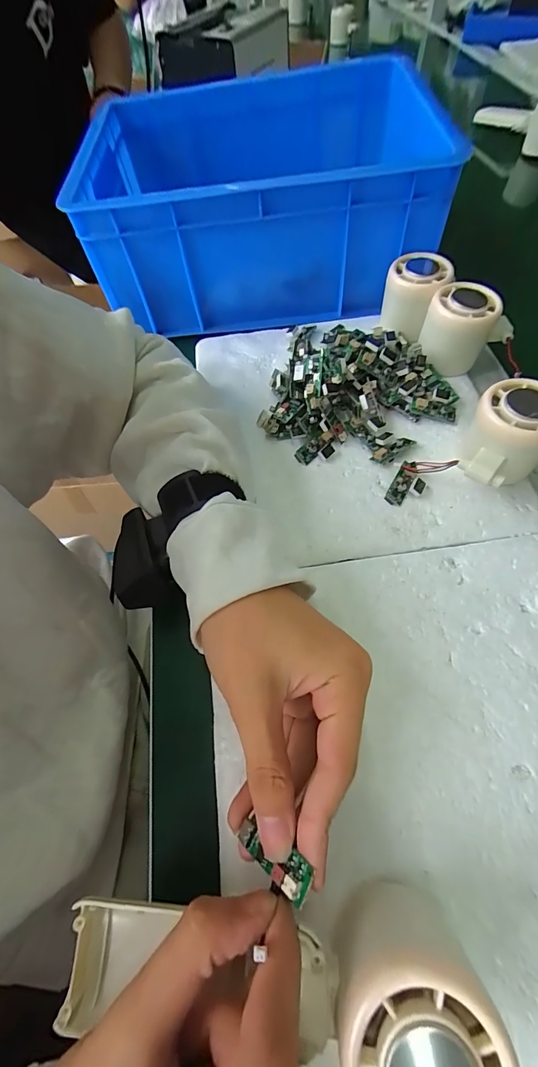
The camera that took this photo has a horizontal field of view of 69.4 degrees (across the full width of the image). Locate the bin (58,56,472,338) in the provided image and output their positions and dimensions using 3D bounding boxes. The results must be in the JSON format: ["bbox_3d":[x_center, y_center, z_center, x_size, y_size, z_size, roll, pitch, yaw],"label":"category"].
[{"bbox_3d":[-0.007,-0.361,0.421,0.334,0.128,0.275,1,61,3],"label":"bin"}]

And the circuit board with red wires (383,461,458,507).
[{"bbox_3d":[0.110,-0.038,0.285,0.039,0.025,0.033,15,63,11],"label":"circuit board with red wires"}]

